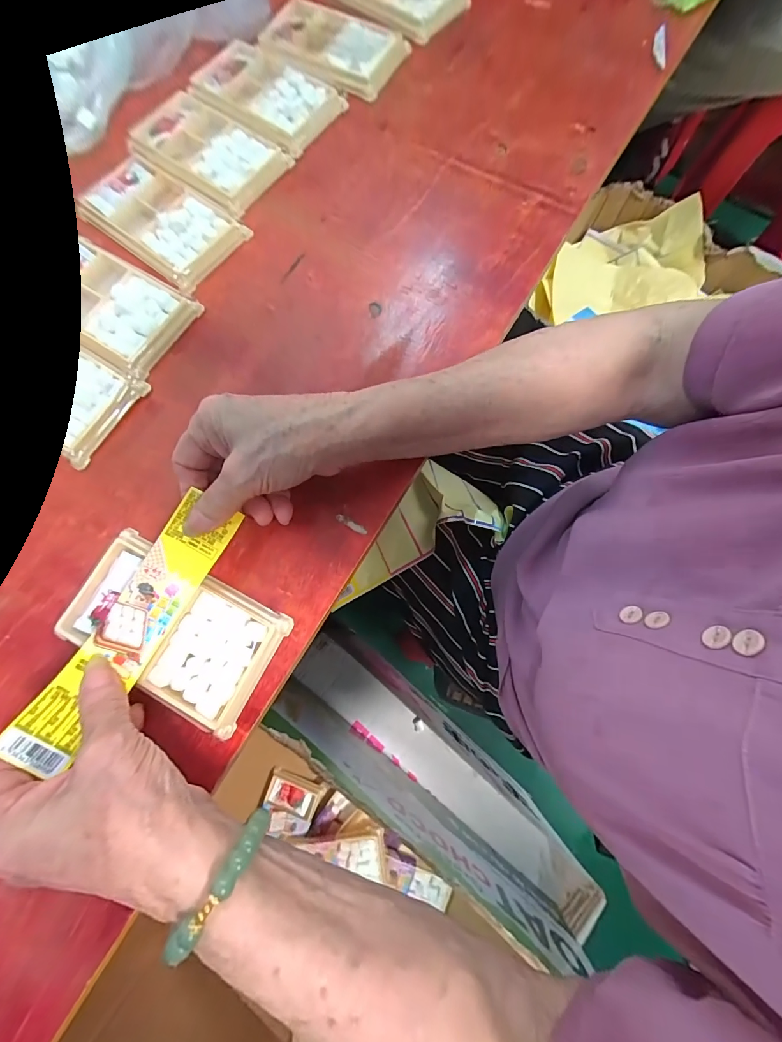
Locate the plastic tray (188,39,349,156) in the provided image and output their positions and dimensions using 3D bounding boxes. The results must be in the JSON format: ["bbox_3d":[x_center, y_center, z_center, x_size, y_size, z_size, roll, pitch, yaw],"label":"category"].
[{"bbox_3d":[-0.113,-0.394,0.351,0.132,0.018,0.082,36,80,9],"label":"plastic tray"}]

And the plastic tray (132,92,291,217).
[{"bbox_3d":[-0.164,-0.331,0.341,0.133,0.014,0.080,37,81,9],"label":"plastic tray"}]

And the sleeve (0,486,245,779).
[{"bbox_3d":[-0.150,0.057,0.225,0.037,0.020,0.159,29,73,8],"label":"sleeve"}]

